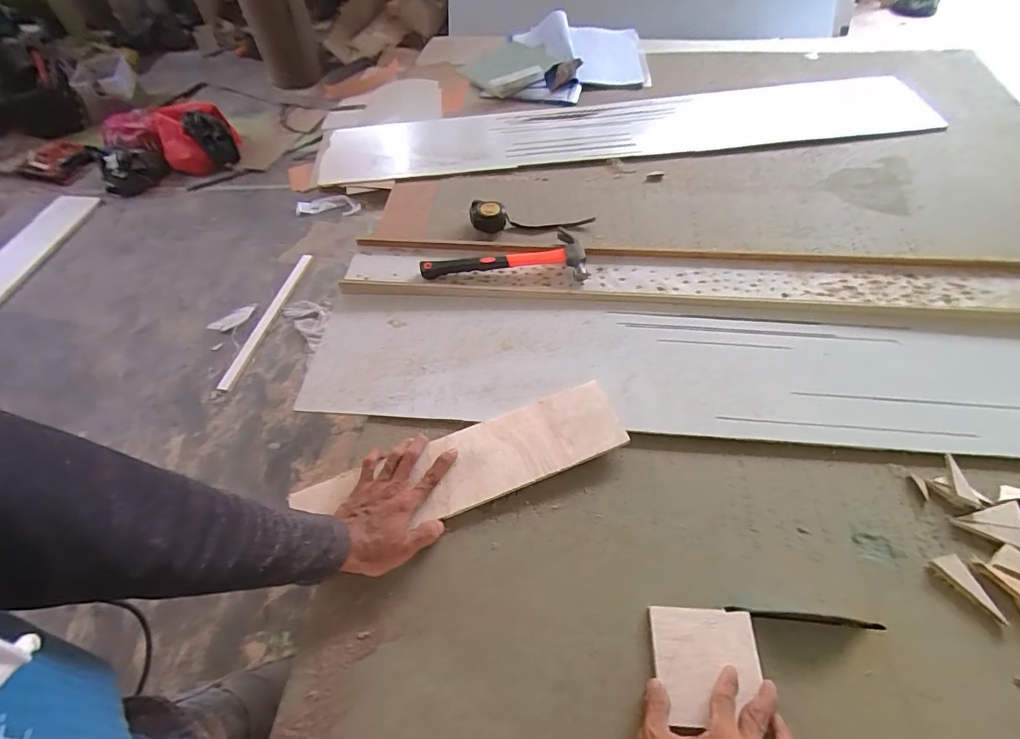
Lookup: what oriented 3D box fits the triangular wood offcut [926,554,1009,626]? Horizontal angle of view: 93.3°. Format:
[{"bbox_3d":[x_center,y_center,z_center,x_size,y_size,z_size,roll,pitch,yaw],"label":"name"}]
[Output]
[{"bbox_3d":[0.485,0.227,0.504,0.029,0.004,0.073,-32,60,-16],"label":"triangular wood offcut"}]

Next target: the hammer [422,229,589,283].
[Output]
[{"bbox_3d":[-0.009,-0.190,0.791,0.268,0.037,0.101,2,57,6],"label":"hammer"}]

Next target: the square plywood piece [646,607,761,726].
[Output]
[{"bbox_3d":[0.193,0.289,0.472,0.098,0.010,0.096,0,56,4],"label":"square plywood piece"}]

